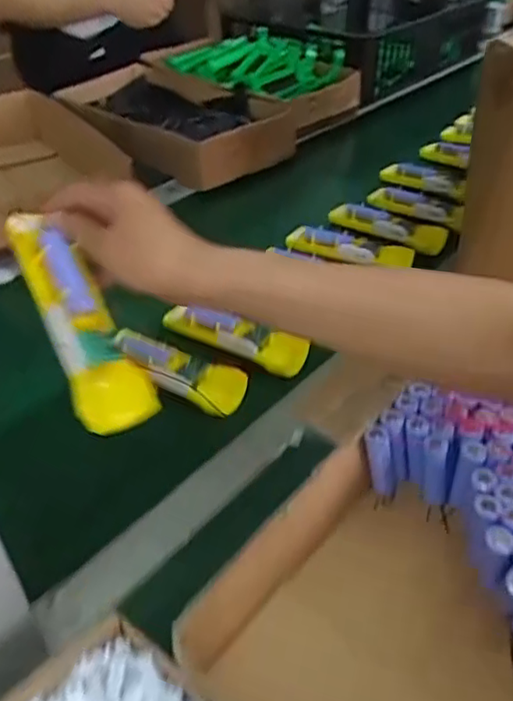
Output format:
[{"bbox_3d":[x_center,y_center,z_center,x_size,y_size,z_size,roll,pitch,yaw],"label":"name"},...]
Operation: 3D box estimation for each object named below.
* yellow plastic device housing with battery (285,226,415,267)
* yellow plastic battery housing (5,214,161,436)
[{"bbox_3d":[0.111,-0.129,0.764,0.159,0.028,0.039,13,41,18],"label":"yellow plastic device housing with battery"},{"bbox_3d":[-0.121,-0.022,0.415,0.046,0.022,0.159,-25,85,-26],"label":"yellow plastic battery housing"}]

